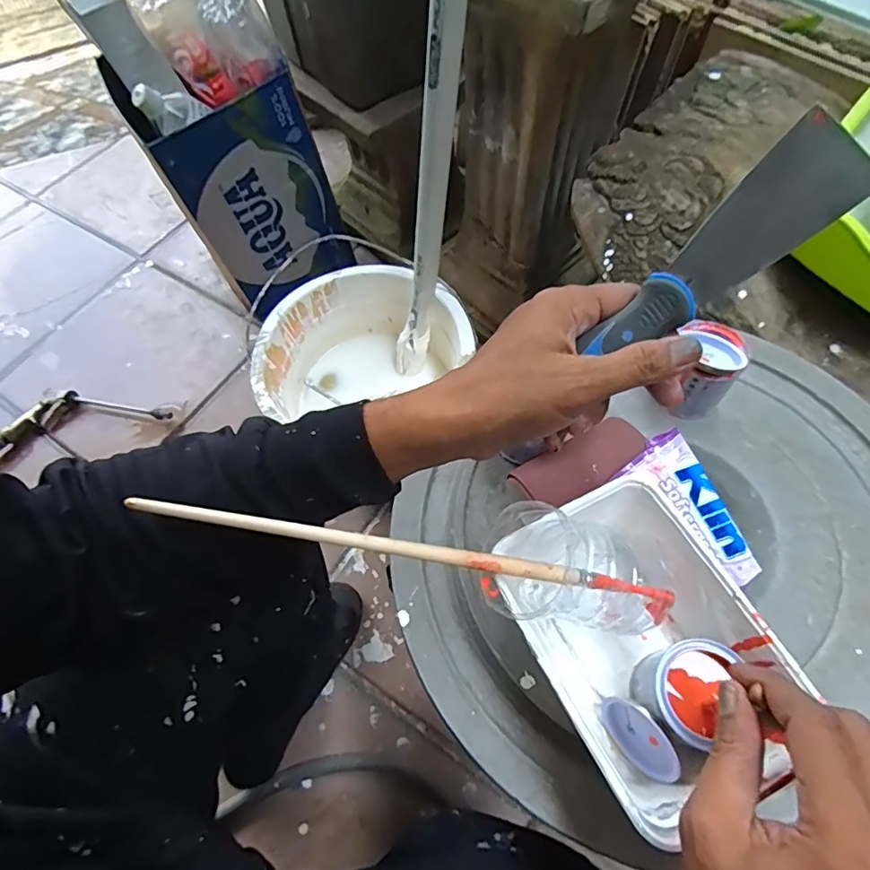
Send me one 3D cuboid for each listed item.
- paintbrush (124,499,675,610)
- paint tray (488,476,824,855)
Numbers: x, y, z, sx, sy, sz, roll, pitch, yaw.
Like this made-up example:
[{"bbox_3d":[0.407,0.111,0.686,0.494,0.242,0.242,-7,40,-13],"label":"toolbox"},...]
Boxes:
[{"bbox_3d":[0.002,0.069,0.299,0.309,0.016,0.013,13,63,-13],"label":"paintbrush"},{"bbox_3d":[0.120,0.125,0.332,0.120,0.075,0.161,-26,65,-10],"label":"paint tray"}]

